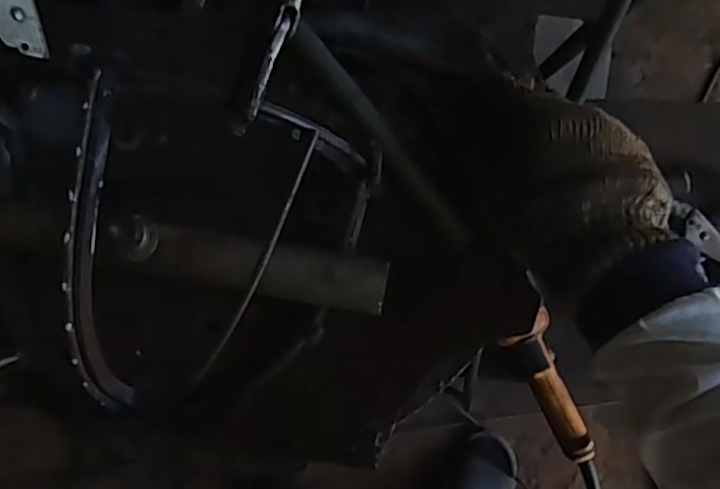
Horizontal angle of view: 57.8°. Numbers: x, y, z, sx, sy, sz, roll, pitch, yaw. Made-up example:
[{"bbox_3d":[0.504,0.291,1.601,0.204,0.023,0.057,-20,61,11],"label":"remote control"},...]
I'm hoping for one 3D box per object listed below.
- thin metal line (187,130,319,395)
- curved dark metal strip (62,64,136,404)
[{"bbox_3d":[-0.054,0.010,0.345,0.008,0.016,0.150,24,84,9],"label":"thin metal line"},{"bbox_3d":[-0.139,0.009,0.342,0.012,0.050,0.188,5,105,2],"label":"curved dark metal strip"}]

